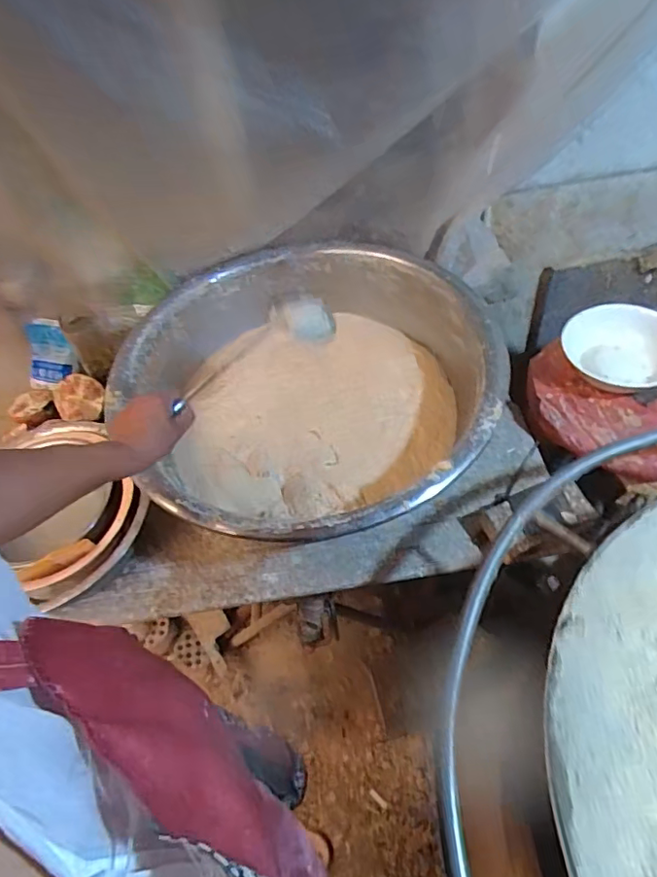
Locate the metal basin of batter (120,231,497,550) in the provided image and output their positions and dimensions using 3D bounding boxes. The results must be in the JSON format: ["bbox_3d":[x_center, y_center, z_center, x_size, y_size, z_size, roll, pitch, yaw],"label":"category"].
[{"bbox_3d":[-0.032,-0.087,0.909,0.581,0.161,0.588,-2,53,3],"label":"metal basin of batter"}]

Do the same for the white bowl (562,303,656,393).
[{"bbox_3d":[0.481,-0.147,0.898,0.176,0.058,0.176,-2,53,3],"label":"white bowl"}]

